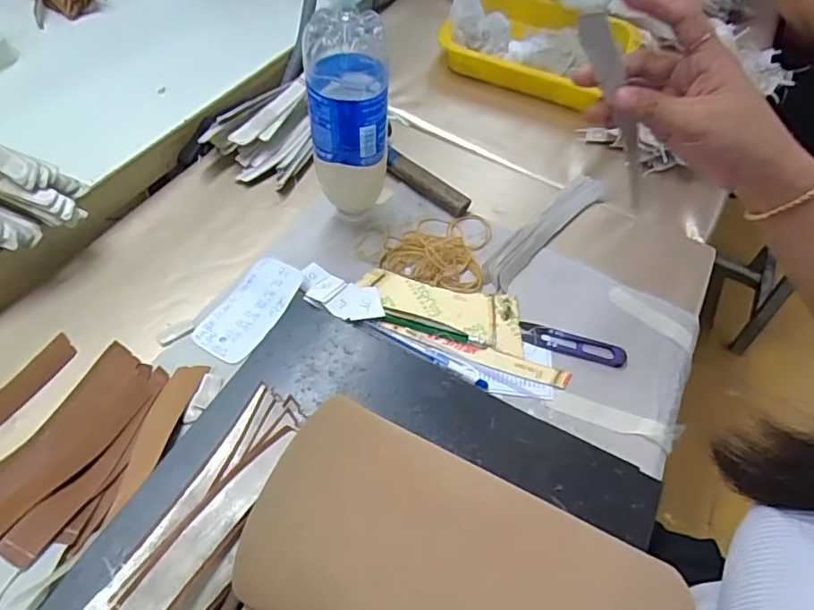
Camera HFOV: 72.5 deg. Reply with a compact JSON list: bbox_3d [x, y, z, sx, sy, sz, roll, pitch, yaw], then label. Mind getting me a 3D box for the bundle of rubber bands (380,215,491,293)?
[{"bbox_3d":[0.031,-0.062,0.546,0.096,0.012,0.101,13,54,4],"label":"bundle of rubber bands"}]

